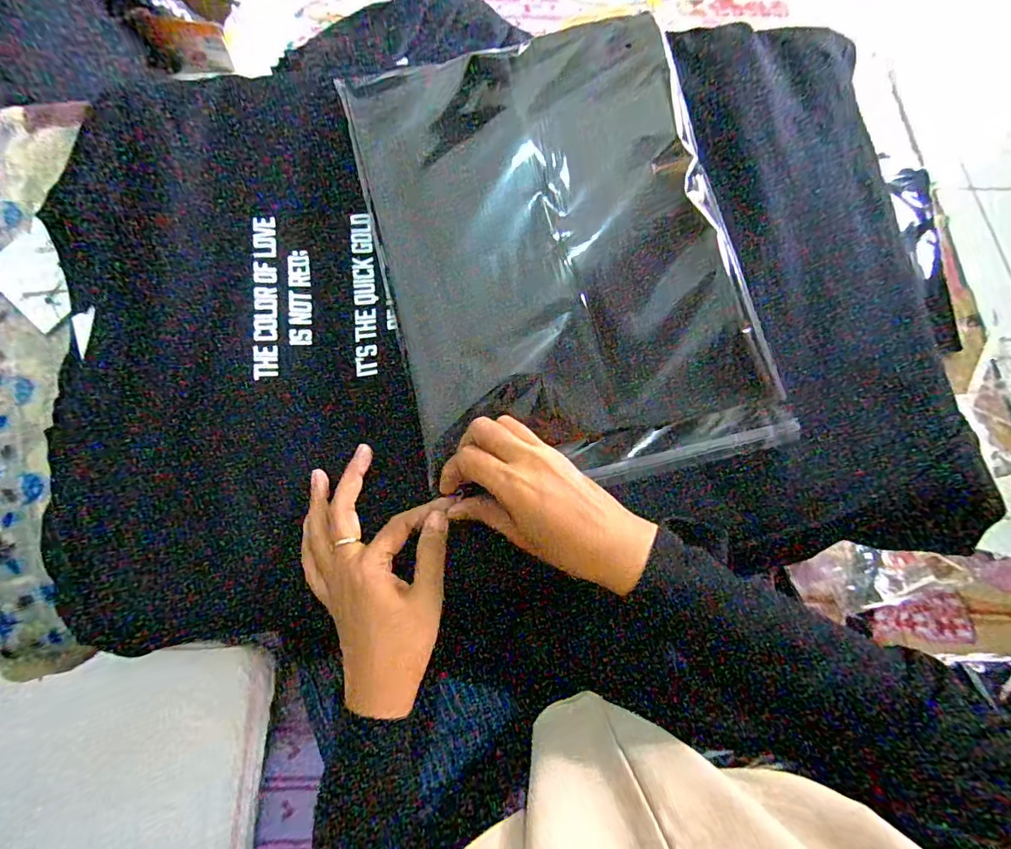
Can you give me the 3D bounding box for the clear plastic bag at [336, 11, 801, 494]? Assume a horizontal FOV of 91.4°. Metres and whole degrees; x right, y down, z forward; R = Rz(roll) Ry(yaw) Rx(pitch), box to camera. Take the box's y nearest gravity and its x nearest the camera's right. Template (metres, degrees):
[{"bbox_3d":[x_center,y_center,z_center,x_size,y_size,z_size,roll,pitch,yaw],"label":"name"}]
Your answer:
[{"bbox_3d":[0.040,-0.129,0.378,0.263,0.024,0.351,-14,87,-2],"label":"clear plastic bag"}]

